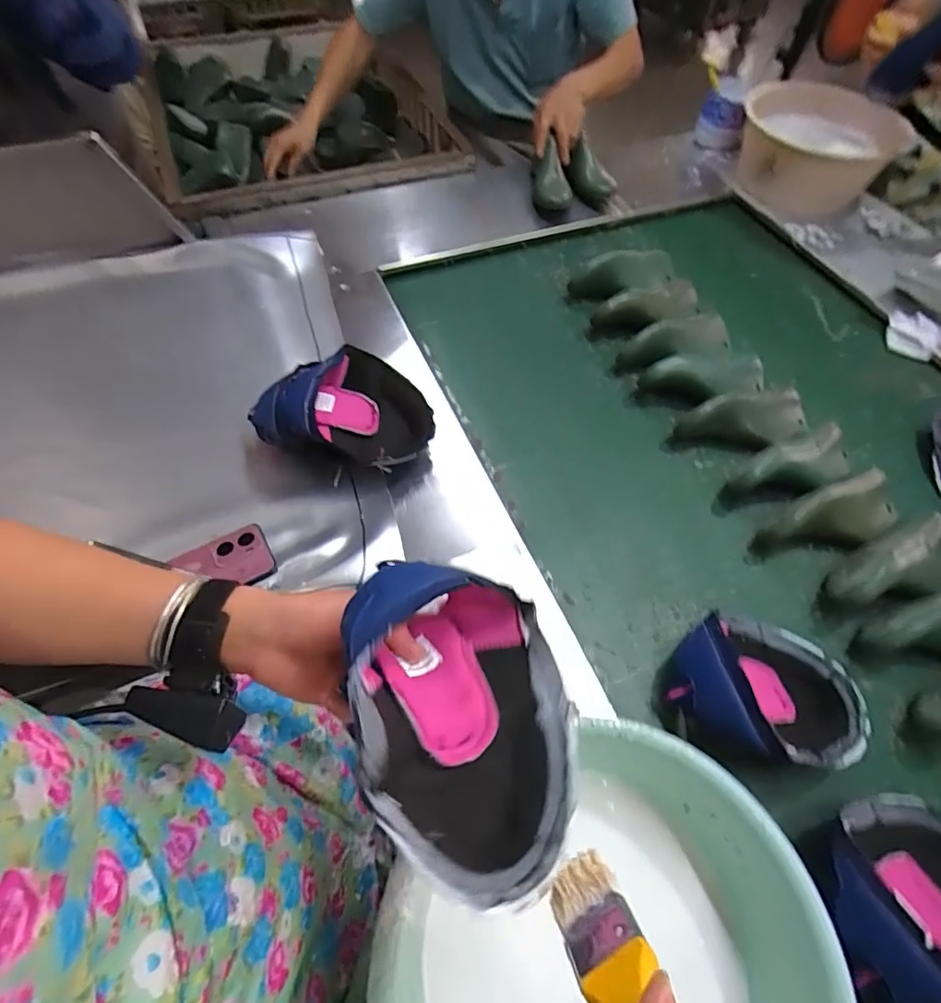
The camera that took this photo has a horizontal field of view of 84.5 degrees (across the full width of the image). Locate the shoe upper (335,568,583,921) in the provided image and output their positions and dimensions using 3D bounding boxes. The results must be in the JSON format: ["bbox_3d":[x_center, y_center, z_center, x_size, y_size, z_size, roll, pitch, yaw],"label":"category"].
[{"bbox_3d":[-0.015,0.127,0.320,0.159,0.090,0.195,14,54,-37],"label":"shoe upper"}]

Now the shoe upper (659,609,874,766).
[{"bbox_3d":[0.311,0.196,0.540,0.203,0.082,0.156,7,59,3],"label":"shoe upper"}]

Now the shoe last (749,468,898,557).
[{"bbox_3d":[0.462,0.021,0.656,0.201,0.065,0.080,-21,62,-14],"label":"shoe last"}]

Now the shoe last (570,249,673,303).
[{"bbox_3d":[0.266,-0.393,0.901,0.191,0.066,0.076,-10,59,9],"label":"shoe last"}]

